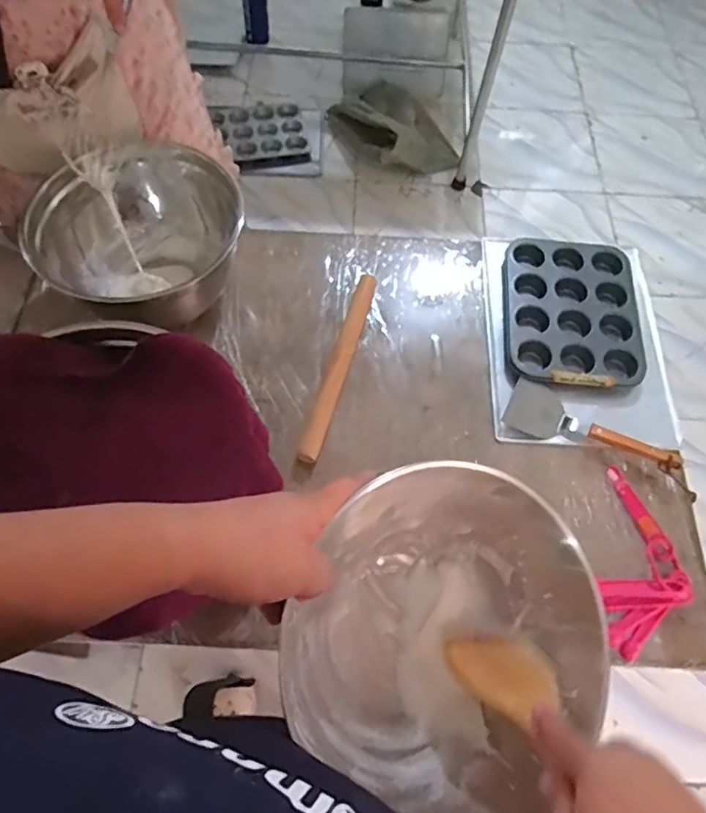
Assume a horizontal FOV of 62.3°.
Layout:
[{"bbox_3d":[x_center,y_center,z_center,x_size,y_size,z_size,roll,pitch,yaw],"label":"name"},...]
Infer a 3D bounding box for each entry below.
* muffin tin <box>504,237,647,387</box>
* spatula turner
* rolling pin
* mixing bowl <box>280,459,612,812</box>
[{"bbox_3d":[0.319,-0.142,0.855,0.182,0.024,0.240,5,65,0],"label":"muffin tin"},{"bbox_3d":[0.315,0.025,0.771,0.216,0.038,0.076,23,66,9],"label":"spatula turner"},{"bbox_3d":[-0.019,-0.059,0.814,0.029,0.025,0.288,16,65,6],"label":"rolling pin"},{"bbox_3d":[0.072,0.163,0.415,0.203,0.118,0.214,1,65,-2],"label":"mixing bowl"}]

